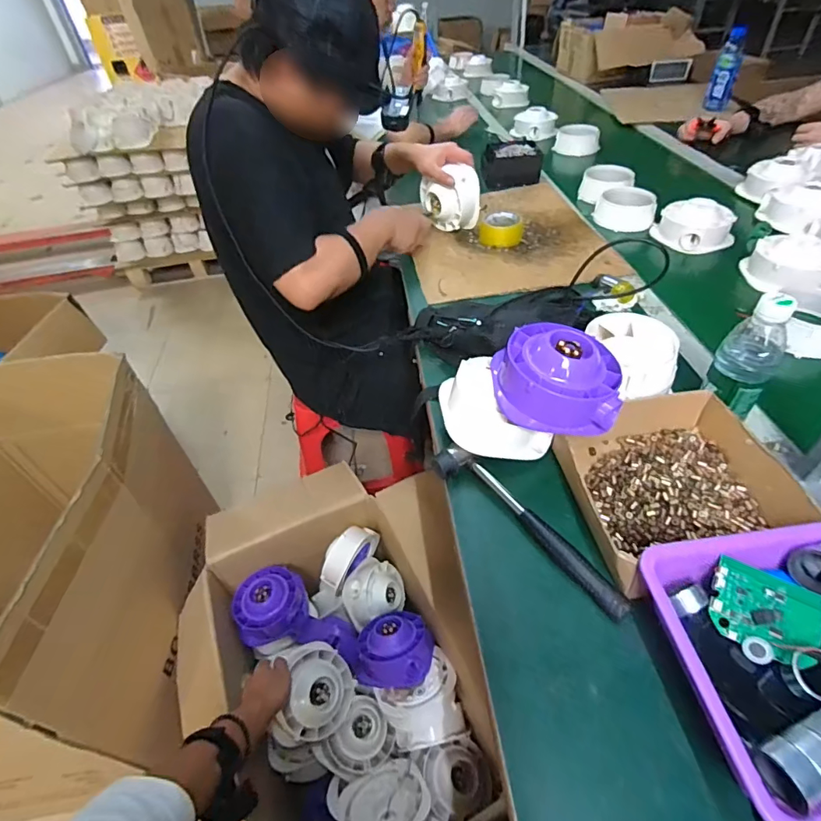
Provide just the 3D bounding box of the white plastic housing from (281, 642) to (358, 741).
[{"bbox_3d":[-0.156,0.463,0.776,0.118,0.075,0.133,23,46,-24],"label":"white plastic housing"}]

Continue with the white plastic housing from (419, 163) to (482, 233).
[{"bbox_3d":[0.086,-0.464,1.028,0.110,0.120,0.106,-24,48,-17],"label":"white plastic housing"}]

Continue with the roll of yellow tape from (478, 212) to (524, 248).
[{"bbox_3d":[0.199,-0.394,1.027,0.094,0.040,0.093,-3,46,3],"label":"roll of yellow tape"}]

